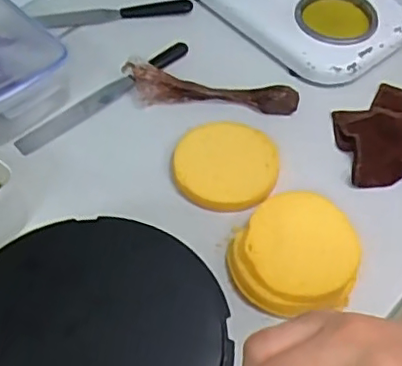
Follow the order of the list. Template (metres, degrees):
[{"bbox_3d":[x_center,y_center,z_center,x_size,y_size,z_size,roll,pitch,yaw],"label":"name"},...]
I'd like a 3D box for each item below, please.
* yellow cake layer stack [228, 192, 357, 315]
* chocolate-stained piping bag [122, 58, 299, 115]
[{"bbox_3d":[0.119,0.083,0.753,0.169,0.039,0.147,-6,55,-5],"label":"yellow cake layer stack"},{"bbox_3d":[0.014,-0.138,0.911,0.258,0.051,0.039,5,55,2],"label":"chocolate-stained piping bag"}]

